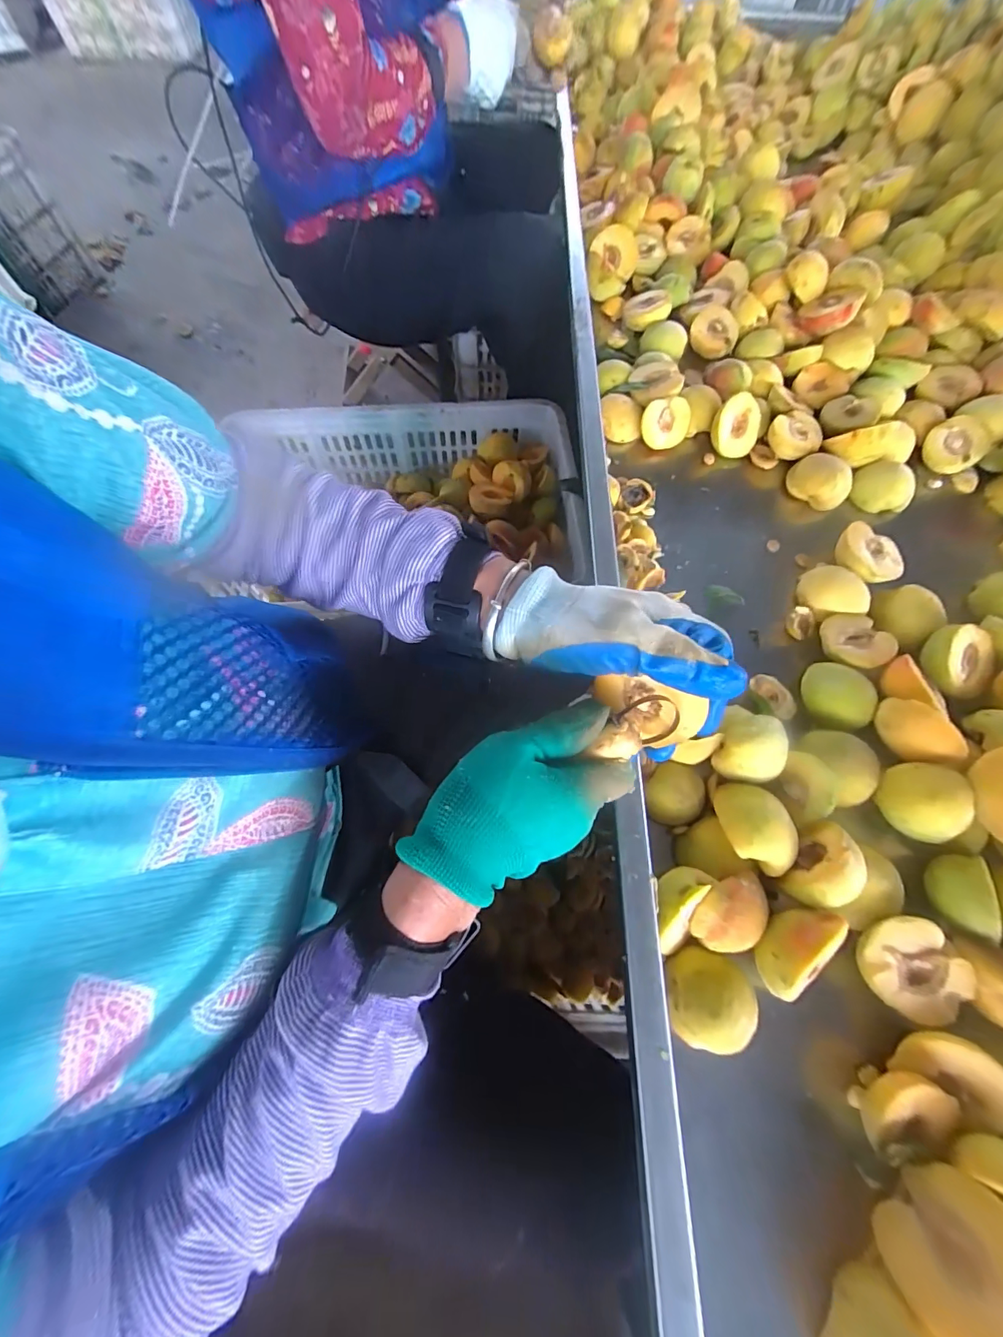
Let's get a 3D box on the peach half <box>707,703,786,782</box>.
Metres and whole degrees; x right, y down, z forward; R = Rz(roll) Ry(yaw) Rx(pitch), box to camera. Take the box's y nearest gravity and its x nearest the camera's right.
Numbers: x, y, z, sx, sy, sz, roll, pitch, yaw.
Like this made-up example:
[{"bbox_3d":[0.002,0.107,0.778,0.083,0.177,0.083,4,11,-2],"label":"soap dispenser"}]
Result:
[{"bbox_3d":[0.190,0.062,0.344,0.048,0.036,0.048,25,69,9],"label":"peach half"}]

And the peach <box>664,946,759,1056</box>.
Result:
[{"bbox_3d":[0.137,0.220,0.303,0.052,0.050,0.058,0,67,-1],"label":"peach"}]

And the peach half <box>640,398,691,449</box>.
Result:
[{"bbox_3d":[0.186,-0.281,0.513,0.054,0.051,0.025,-8,29,-6],"label":"peach half"}]

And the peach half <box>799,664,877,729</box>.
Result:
[{"bbox_3d":[0.297,0.025,0.400,0.052,0.038,0.061,-23,69,-10],"label":"peach half"}]

